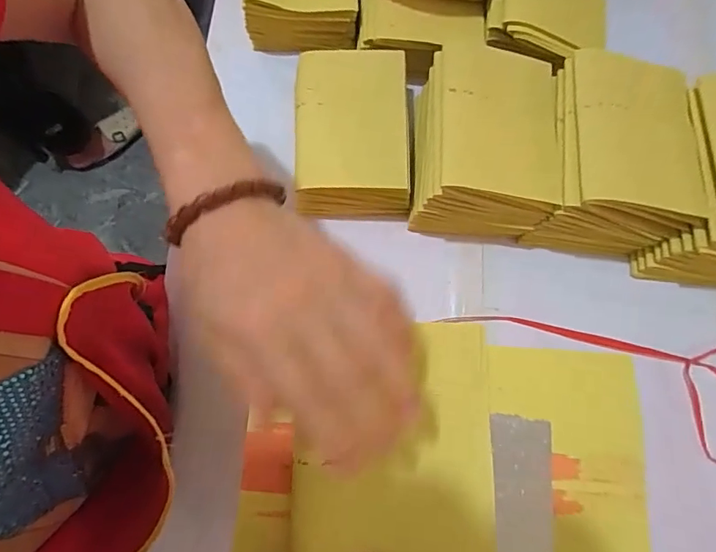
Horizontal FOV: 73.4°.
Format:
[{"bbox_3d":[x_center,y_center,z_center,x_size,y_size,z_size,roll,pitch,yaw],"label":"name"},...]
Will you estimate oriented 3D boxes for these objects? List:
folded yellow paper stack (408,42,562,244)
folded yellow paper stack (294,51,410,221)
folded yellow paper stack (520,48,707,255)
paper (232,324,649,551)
[{"bbox_3d":[0.124,-0.134,0.481,0.126,0.094,0.173,5,74,0],"label":"folded yellow paper stack"},{"bbox_3d":[-0.007,-0.150,0.497,0.116,0.051,0.161,-1,74,-2],"label":"folded yellow paper stack"},{"bbox_3d":[0.248,-0.115,0.471,0.133,0.100,0.168,12,74,2],"label":"folded yellow paper stack"},{"bbox_3d":[0.047,0.111,0.264,0.221,0.020,0.158,3,74,-1],"label":"paper"}]

